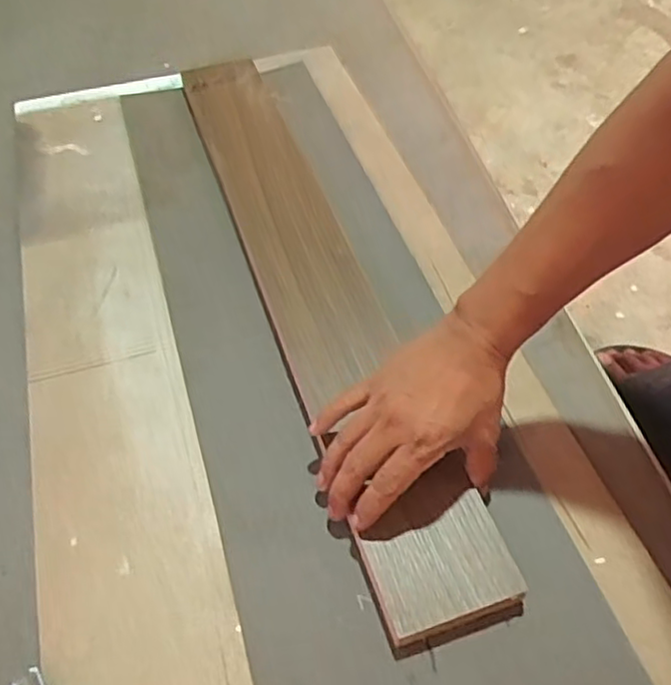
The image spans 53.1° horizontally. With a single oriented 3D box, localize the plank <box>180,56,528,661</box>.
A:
[{"bbox_3d":[-0.031,-0.079,0.637,0.096,0.035,0.688,-15,52,-11],"label":"plank"}]

